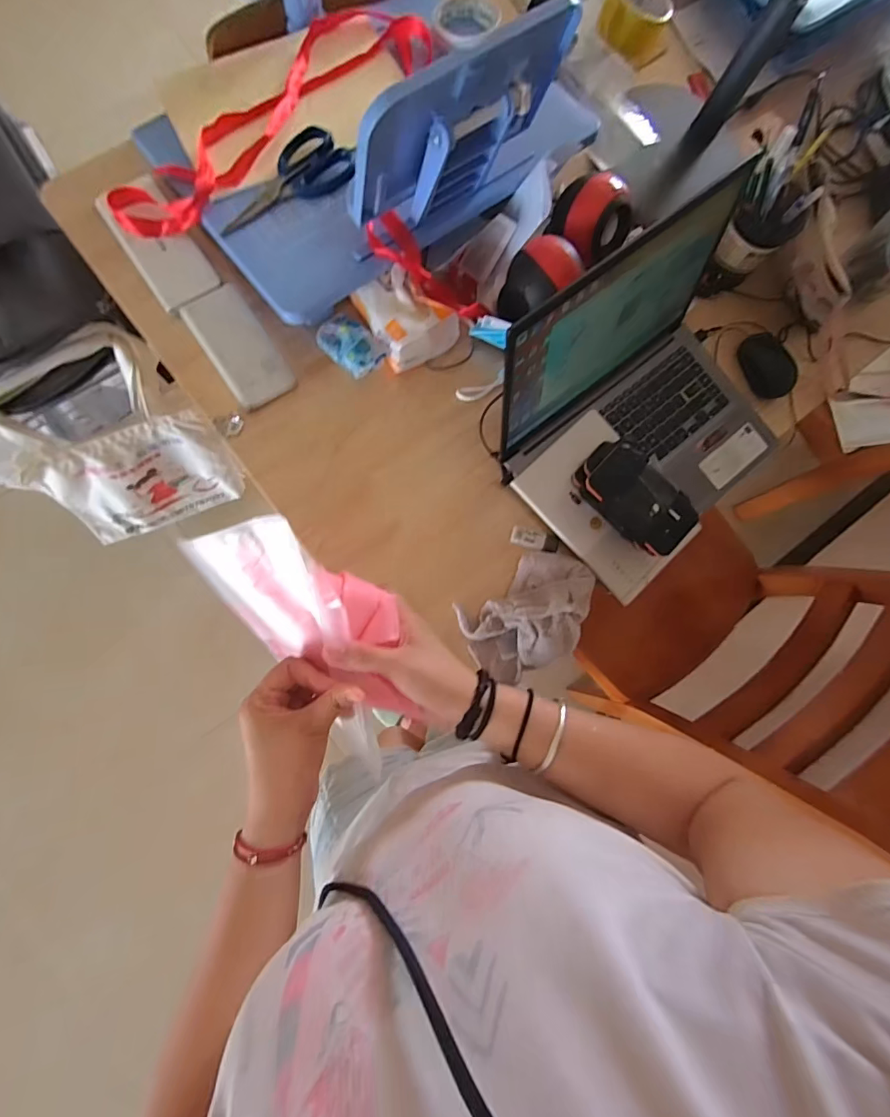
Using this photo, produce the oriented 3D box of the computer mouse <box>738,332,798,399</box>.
[{"bbox_3d":[0.450,-0.269,0.662,0.054,0.027,0.091,-22,87,-9],"label":"computer mouse"}]

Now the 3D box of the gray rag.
[{"bbox_3d":[0.106,0.070,0.579,0.165,0.079,0.119,-40,90,-9],"label":"gray rag"}]

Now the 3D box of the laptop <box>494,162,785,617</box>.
[{"bbox_3d":[0.252,-0.174,0.540,0.332,0.196,0.286,-42,90,-9],"label":"laptop"}]

